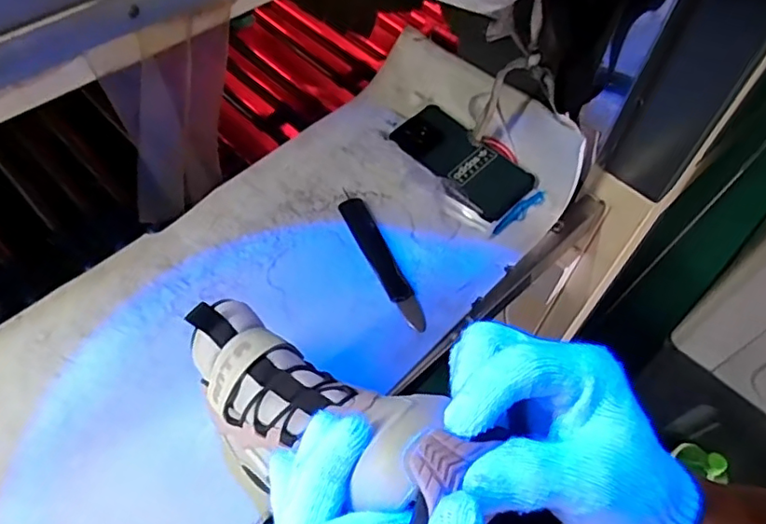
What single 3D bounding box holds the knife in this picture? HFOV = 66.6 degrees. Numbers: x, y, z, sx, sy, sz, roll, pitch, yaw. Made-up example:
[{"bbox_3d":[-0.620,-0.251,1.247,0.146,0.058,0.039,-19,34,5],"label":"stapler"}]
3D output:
[{"bbox_3d":[-0.001,-0.002,0.603,0.030,0.010,0.167,-20,60,-17],"label":"knife"}]

